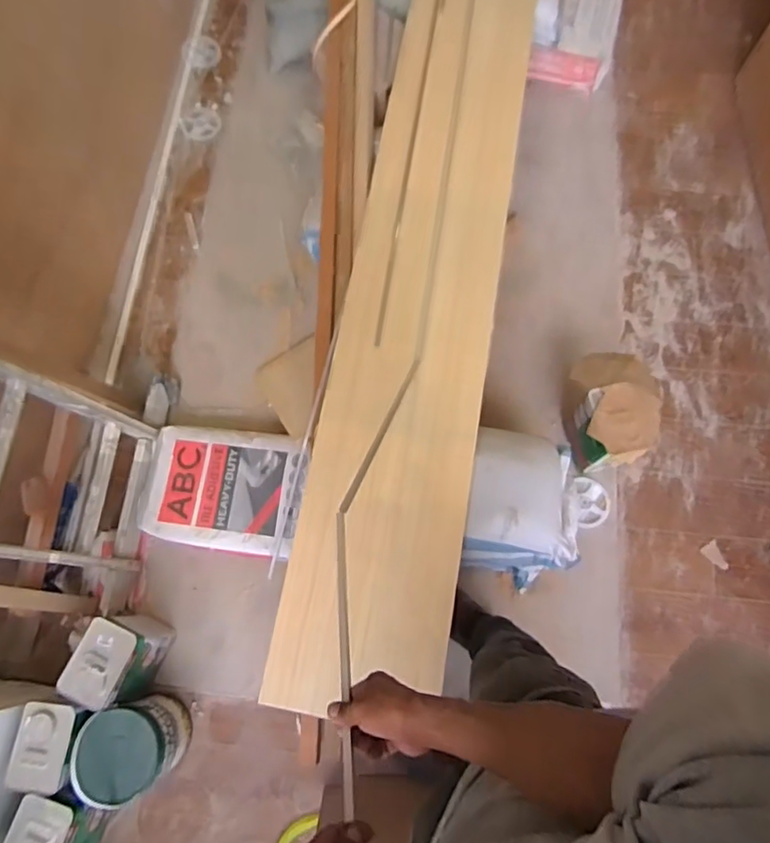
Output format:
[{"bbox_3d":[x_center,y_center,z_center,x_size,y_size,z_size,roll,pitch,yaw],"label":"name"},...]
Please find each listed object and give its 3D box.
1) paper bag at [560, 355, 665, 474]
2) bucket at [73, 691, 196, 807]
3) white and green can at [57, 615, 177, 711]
[{"bbox_3d":[0.533,-0.014,1.387,0.176,0.229,0.263,4,73,3],"label":"paper bag"},{"bbox_3d":[-0.514,0.672,1.202,0.150,0.254,0.167,-24,75,-5],"label":"bucket"},{"bbox_3d":[-0.566,0.514,1.255,0.116,0.240,0.158,24,75,9],"label":"white and green can"}]

